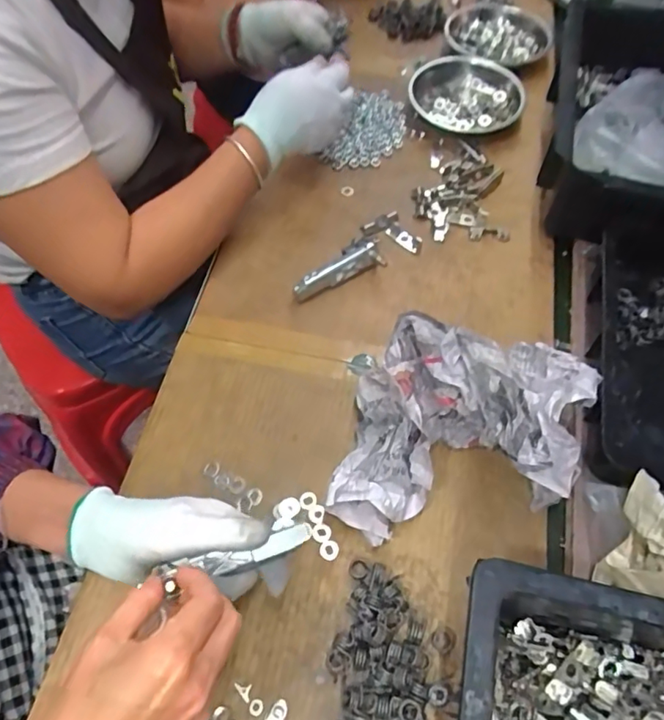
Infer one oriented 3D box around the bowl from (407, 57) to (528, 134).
[{"bbox_3d":[0.172,-0.347,0.709,0.127,0.039,0.141,-31,62,-16],"label":"bowl"}]

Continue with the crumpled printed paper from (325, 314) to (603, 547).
[{"bbox_3d":[0.099,0.050,0.428,0.170,0.124,0.167,12,61,6],"label":"crumpled printed paper"}]

